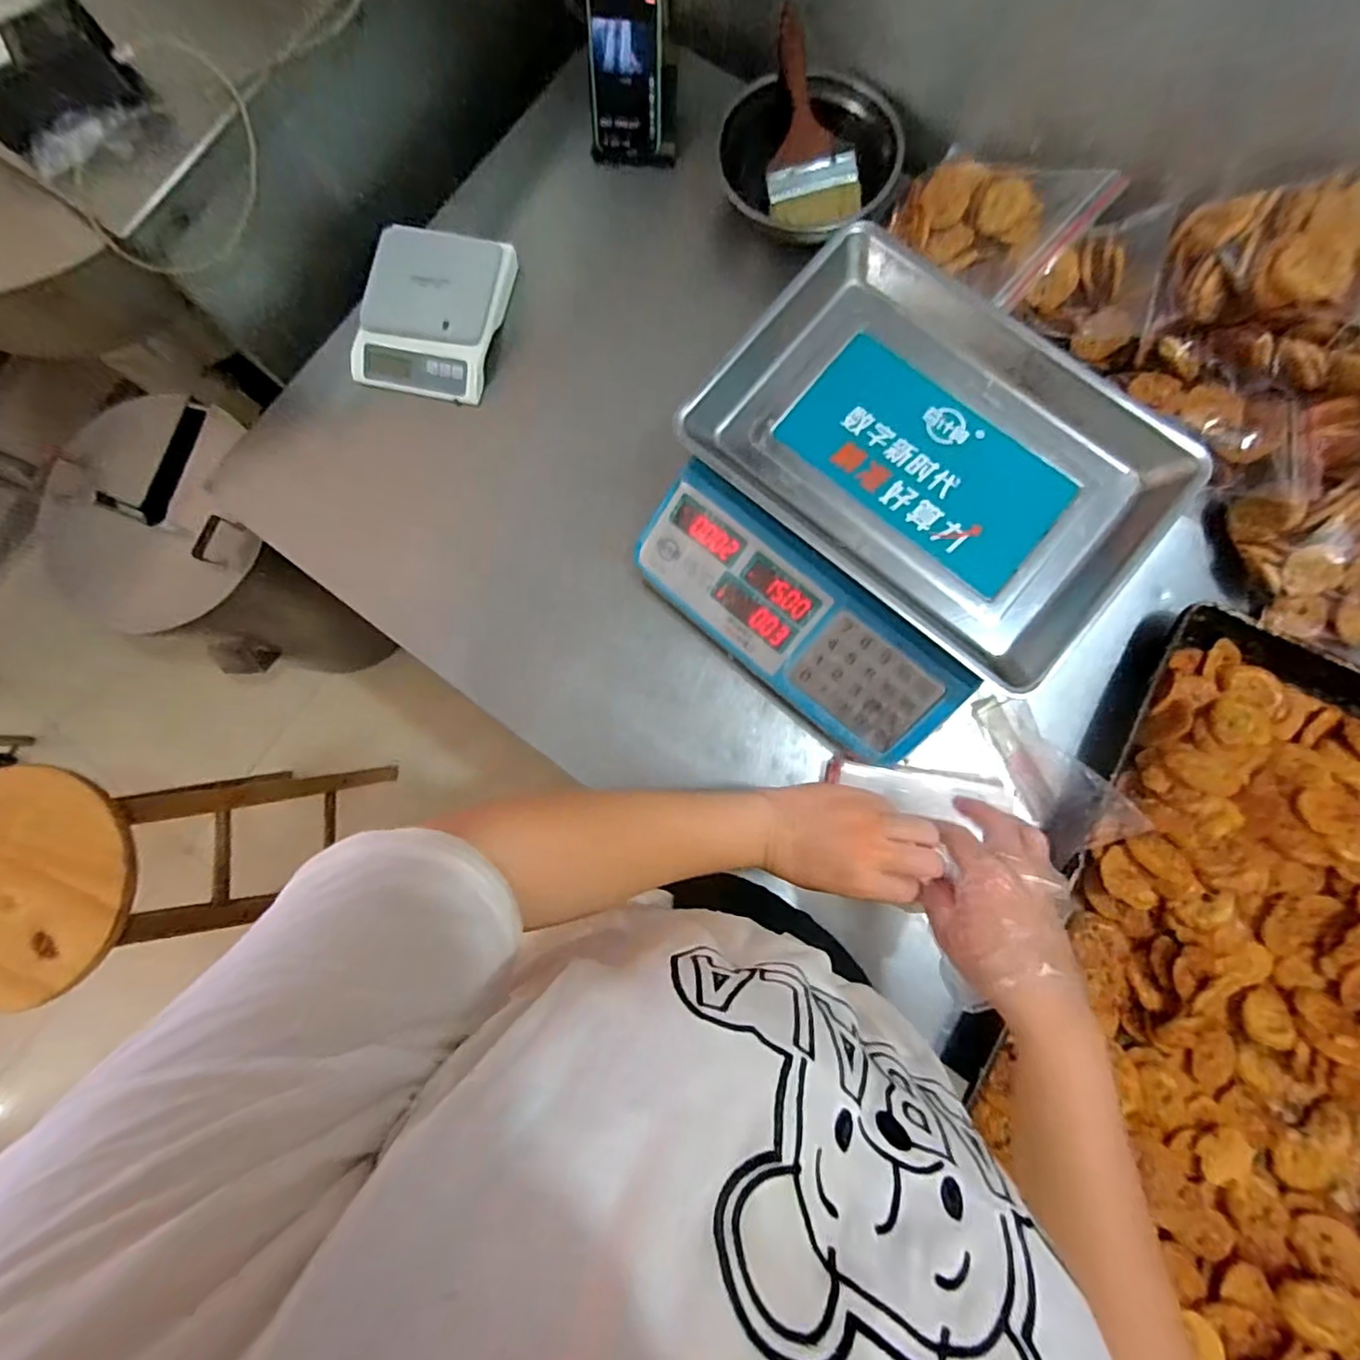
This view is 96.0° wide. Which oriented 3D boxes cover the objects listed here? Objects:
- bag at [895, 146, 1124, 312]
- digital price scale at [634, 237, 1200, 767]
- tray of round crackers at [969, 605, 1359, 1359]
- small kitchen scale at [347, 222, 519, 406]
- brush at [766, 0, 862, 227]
[{"bbox_3d":[0.316,-0.473,0.616,0.137,0.072,0.186,-35,81,-3],"label":"bag"},{"bbox_3d":[0.193,-0.165,0.560,0.374,0.109,0.385,41,85,8],"label":"digital price scale"},{"bbox_3d":[0.534,0.269,0.534,0.411,0.060,0.590,28,83,7],"label":"tray of round crackers"},{"bbox_3d":[-0.279,-0.415,0.699,0.152,0.048,0.181,11,82,4],"label":"small kitchen scale"},{"bbox_3d":[0.139,-0.617,0.683,0.102,0.035,0.195,-11,100,1],"label":"brush"}]

